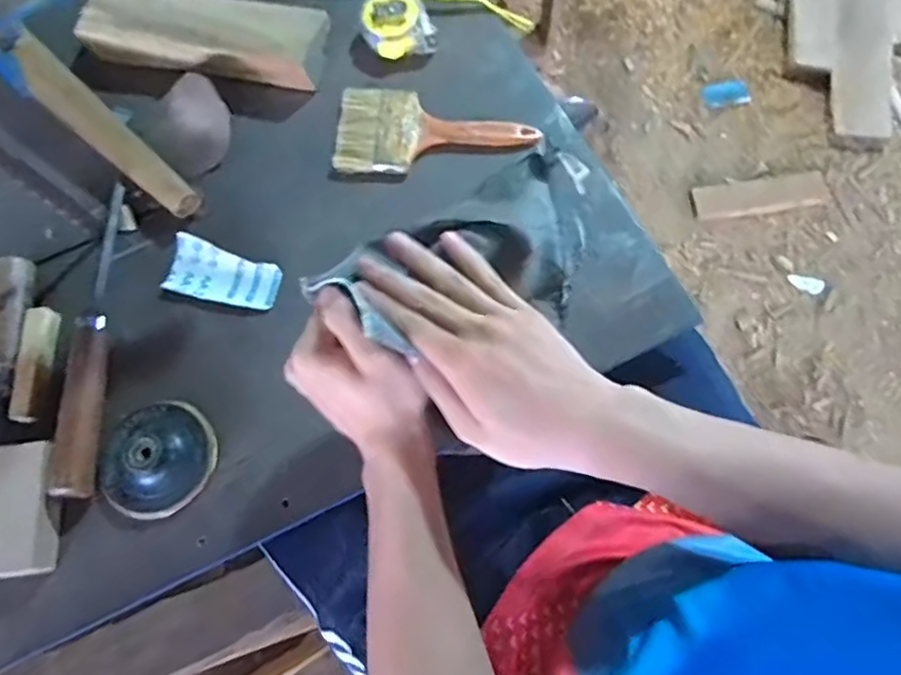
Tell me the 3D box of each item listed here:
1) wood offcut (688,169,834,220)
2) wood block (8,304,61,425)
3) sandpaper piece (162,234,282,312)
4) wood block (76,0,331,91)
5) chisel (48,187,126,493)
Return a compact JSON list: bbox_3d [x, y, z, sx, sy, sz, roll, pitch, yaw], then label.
[{"bbox_3d":[0.687,-0.323,1.444,0.304,0.030,0.085,-10,69,-1],"label":"wood offcut"},{"bbox_3d":[-0.351,0.022,0.547,0.021,0.014,0.097,1,70,3],"label":"wood block"},{"bbox_3d":[-0.202,-0.056,0.584,0.100,0.014,0.051,13,71,7],"label":"sandpaper piece"},{"bbox_3d":[-0.238,-0.300,0.642,0.230,0.048,0.075,12,71,7],"label":"wood block"},{"bbox_3d":[-0.304,-0.004,0.546,0.032,0.026,0.267,-5,69,1],"label":"chisel"}]

